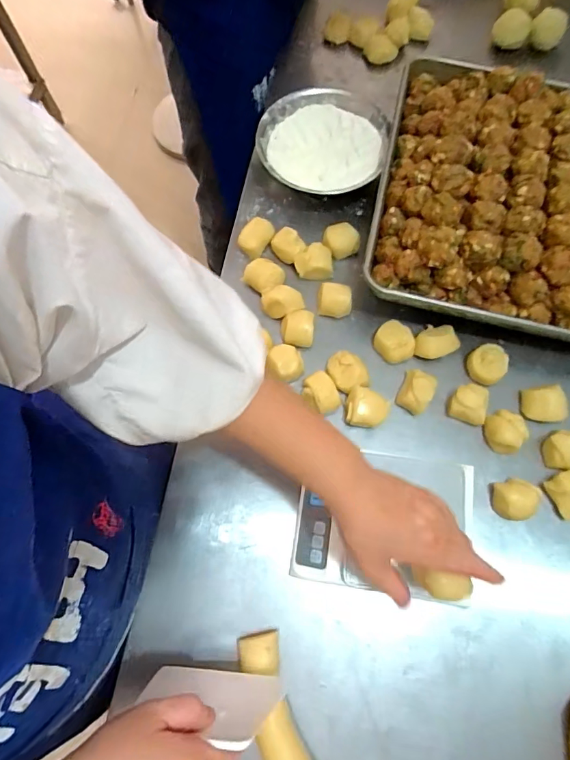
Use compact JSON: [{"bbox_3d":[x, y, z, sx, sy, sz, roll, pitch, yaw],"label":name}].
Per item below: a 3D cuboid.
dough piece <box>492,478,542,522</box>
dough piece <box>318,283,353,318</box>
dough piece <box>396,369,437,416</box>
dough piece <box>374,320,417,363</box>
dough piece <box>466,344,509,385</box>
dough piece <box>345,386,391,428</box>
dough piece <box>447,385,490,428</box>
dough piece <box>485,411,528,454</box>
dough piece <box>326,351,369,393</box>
[{"bbox_3d":[0.259,0.134,0.487,0.046,0.035,0.042,1,70,1],"label":"dough piece"},{"bbox_3d":[0.066,-0.106,0.572,0.044,0.027,0.040,4,70,2],"label":"dough piece"},{"bbox_3d":[0.160,0.014,0.529,0.040,0.036,0.048,25,73,9],"label":"dough piece"},{"bbox_3d":[0.141,-0.047,0.554,0.050,0.028,0.043,43,76,14],"label":"dough piece"},{"bbox_3d":[0.252,-0.018,0.544,0.050,0.026,0.045,-35,74,-11],"label":"dough piece"},{"bbox_3d":[0.098,0.033,0.523,0.050,0.029,0.043,2,70,1],"label":"dough piece"},{"bbox_3d":[0.220,0.028,0.524,0.043,0.035,0.042,12,71,5],"label":"dough piece"},{"bbox_3d":[0.259,0.060,0.516,0.044,0.024,0.046,0,70,1],"label":"dough piece"},{"bbox_3d":[0.076,-0.009,0.540,0.040,0.028,0.050,-19,71,-6],"label":"dough piece"}]

